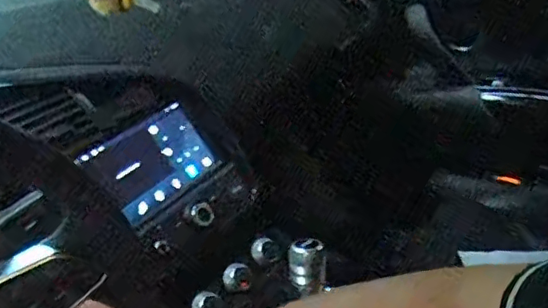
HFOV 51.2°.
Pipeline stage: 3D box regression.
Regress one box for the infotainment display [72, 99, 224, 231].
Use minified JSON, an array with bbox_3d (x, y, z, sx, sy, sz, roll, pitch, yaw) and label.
[{"bbox_3d":[-0.147,0.010,0.707,0.016,0.104,0.153,-21,14,47],"label":"infotainment display"}]

